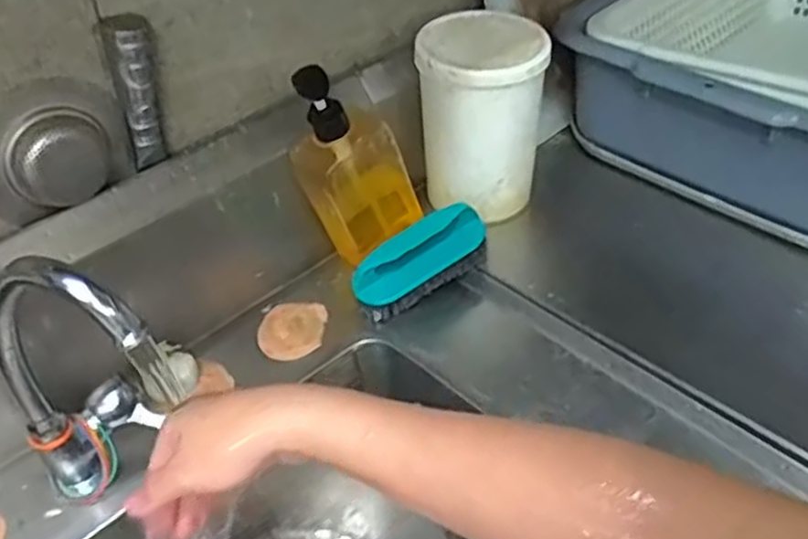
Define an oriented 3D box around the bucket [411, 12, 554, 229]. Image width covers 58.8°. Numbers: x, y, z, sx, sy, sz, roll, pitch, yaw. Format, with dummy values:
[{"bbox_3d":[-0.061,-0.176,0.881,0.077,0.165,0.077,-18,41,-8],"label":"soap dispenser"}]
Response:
[{"bbox_3d":[0.072,-0.138,0.678,0.110,0.165,0.103,-2,42,2],"label":"bucket"}]

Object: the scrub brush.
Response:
[{"bbox_3d":[0.013,-0.009,0.656,0.130,0.062,0.033,-34,19,-16],"label":"scrub brush"}]

